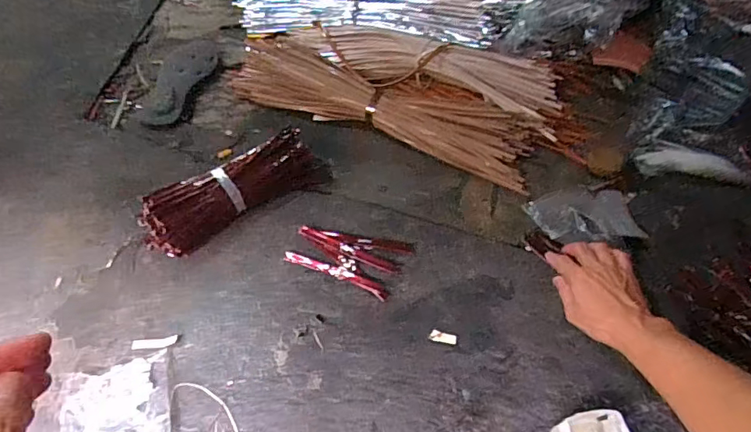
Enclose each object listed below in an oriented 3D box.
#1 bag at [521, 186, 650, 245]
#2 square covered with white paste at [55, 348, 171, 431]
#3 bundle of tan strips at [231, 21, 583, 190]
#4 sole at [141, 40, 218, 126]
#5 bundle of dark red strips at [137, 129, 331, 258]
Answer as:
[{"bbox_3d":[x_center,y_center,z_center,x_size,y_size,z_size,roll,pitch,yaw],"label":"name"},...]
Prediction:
[{"bbox_3d":[0.327,0.002,0.764,0.184,0.065,0.112,-9,56,-13],"label":"bag"},{"bbox_3d":[-0.291,0.230,0.552,0.116,0.035,0.144,-12,59,-10],"label":"square covered with white paste"},{"bbox_3d":[0.065,-0.232,0.873,0.616,0.087,0.235,22,55,9],"label":"bundle of tan strips"},{"bbox_3d":[-0.361,-0.249,0.909,0.088,0.014,0.228,15,56,3],"label":"sole"},{"bbox_3d":[-0.203,-0.034,0.715,0.267,0.056,0.086,-32,64,-19],"label":"bundle of dark red strips"}]

